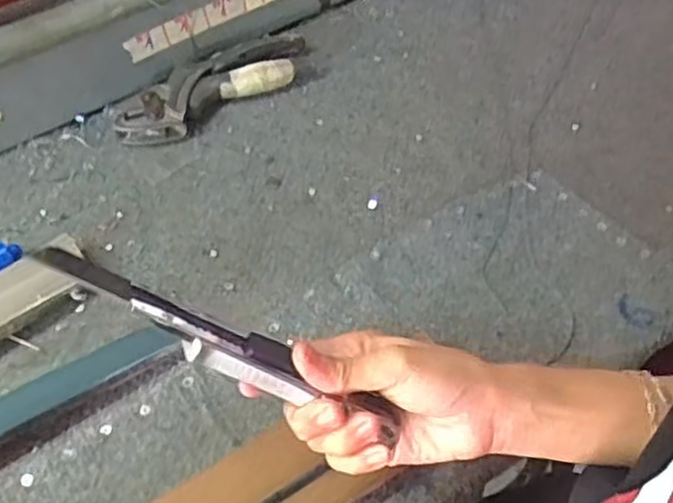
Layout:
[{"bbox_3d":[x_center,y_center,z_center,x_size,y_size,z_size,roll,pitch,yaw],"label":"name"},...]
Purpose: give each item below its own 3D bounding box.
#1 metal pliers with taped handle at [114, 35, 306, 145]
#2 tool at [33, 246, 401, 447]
[{"bbox_3d":[-0.103,-0.141,0.601,0.174,0.032,0.057,-29,62,-20],"label":"metal pliers with taped handle"},{"bbox_3d":[-0.049,0.044,0.336,0.183,0.012,0.026,30,55,-18],"label":"tool"}]

